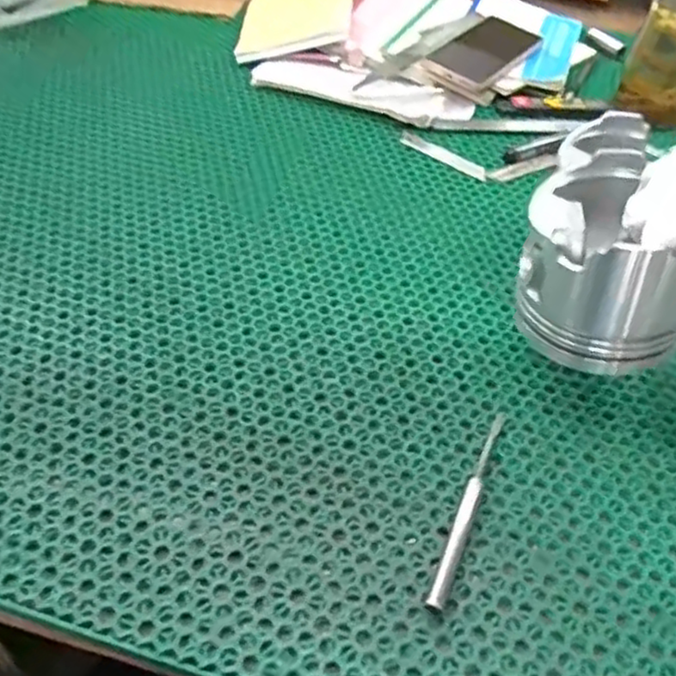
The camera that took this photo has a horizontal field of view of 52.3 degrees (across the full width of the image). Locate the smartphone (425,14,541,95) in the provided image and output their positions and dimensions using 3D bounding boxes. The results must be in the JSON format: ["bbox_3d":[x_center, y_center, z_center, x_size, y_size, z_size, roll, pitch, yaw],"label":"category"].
[{"bbox_3d":[0.171,-0.334,0.805,0.080,0.006,0.154,38,61,18],"label":"smartphone"}]

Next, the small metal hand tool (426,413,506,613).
[{"bbox_3d":[0.083,0.101,0.430,0.010,0.010,0.148,21,50,13],"label":"small metal hand tool"}]

